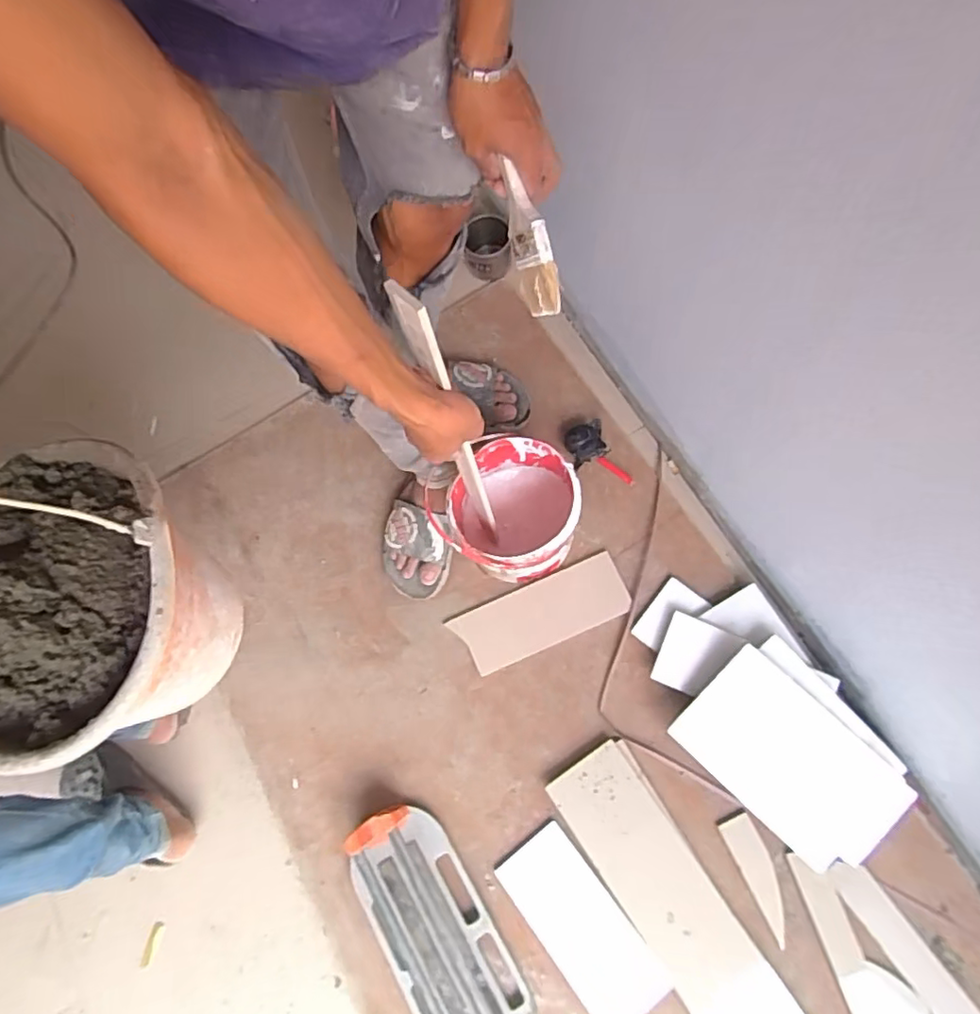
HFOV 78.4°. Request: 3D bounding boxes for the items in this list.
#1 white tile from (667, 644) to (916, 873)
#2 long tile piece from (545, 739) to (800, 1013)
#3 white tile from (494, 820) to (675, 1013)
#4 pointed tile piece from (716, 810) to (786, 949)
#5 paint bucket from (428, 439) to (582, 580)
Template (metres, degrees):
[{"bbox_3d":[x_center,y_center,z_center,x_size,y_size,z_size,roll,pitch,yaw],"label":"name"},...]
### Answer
[{"bbox_3d":[0.420,0.356,0.843,0.287,0.016,0.176,43,94,14],"label":"white tile"},{"bbox_3d":[0.283,0.592,0.803,0.124,0.016,0.545,-32,71,-6],"label":"long tile piece"},{"bbox_3d":[0.125,0.579,0.830,0.111,0.014,0.249,-40,70,-2],"label":"white tile"},{"bbox_3d":[0.370,0.506,0.826,0.044,0.007,0.158,-26,73,4],"label":"pointed tile piece"},{"bbox_3d":[0.036,0.018,0.925,0.203,0.177,0.189,-1,62,2],"label":"paint bucket"}]

